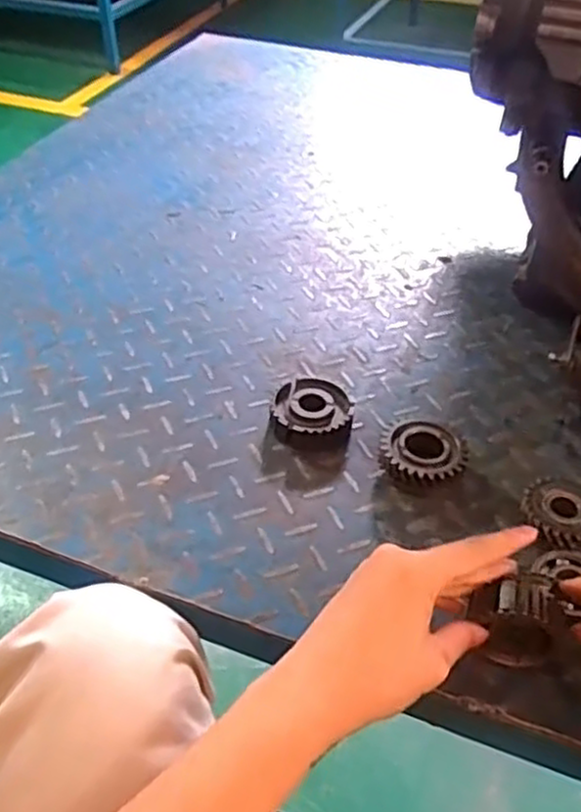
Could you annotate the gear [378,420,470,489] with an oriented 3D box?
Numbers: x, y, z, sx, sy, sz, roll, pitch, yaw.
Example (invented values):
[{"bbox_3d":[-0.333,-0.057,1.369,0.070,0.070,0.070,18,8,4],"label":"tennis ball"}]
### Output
[{"bbox_3d":[0.101,0.042,0.564,0.065,0.035,0.064,1,43,-1],"label":"gear"}]

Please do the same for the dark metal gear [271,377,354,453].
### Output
[{"bbox_3d":[0.019,0.009,0.609,0.065,0.026,0.067,14,44,12],"label":"dark metal gear"}]

